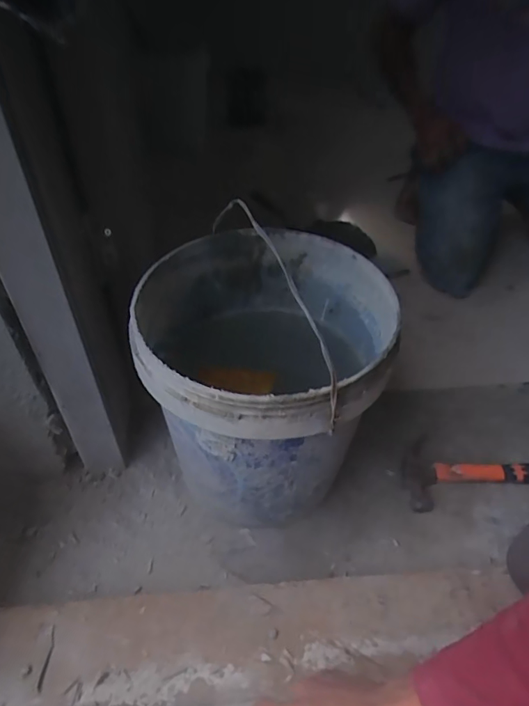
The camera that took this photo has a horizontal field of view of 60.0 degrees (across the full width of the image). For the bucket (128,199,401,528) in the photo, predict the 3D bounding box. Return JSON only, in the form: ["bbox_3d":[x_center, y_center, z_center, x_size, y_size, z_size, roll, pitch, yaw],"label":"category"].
[{"bbox_3d":[-0.001,0.061,0.629,0.283,0.346,0.305,2,42,-2],"label":"bucket"}]

